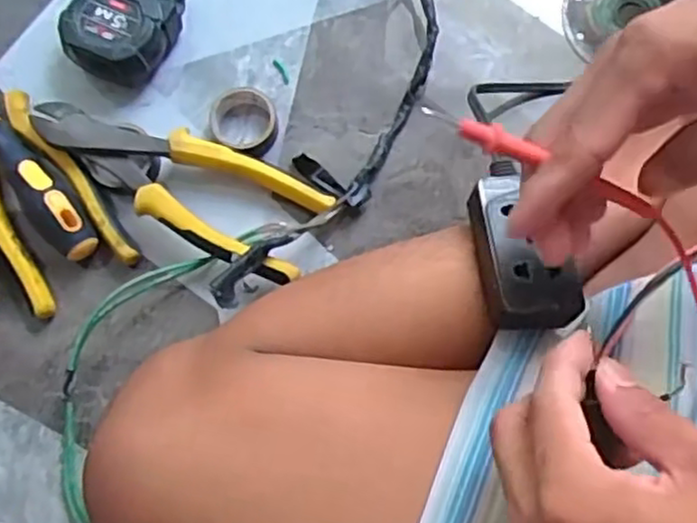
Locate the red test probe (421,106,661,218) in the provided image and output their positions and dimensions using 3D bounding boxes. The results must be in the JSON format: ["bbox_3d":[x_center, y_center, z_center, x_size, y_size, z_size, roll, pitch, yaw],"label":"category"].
[{"bbox_3d":[0.078,-0.038,0.278,0.108,0.005,0.010,20,78,-17],"label":"red test probe"}]

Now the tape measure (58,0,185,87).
[{"bbox_3d":[-0.159,-0.183,0.490,0.081,0.036,0.120,-21,78,-3],"label":"tape measure"}]

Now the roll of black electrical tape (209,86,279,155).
[{"bbox_3d":[-0.071,-0.093,0.477,0.044,0.021,0.049,4,78,2],"label":"roll of black electrical tape"}]

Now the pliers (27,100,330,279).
[{"bbox_3d":[-0.112,-0.051,0.463,0.195,0.033,0.069,21,79,6],"label":"pliers"}]

